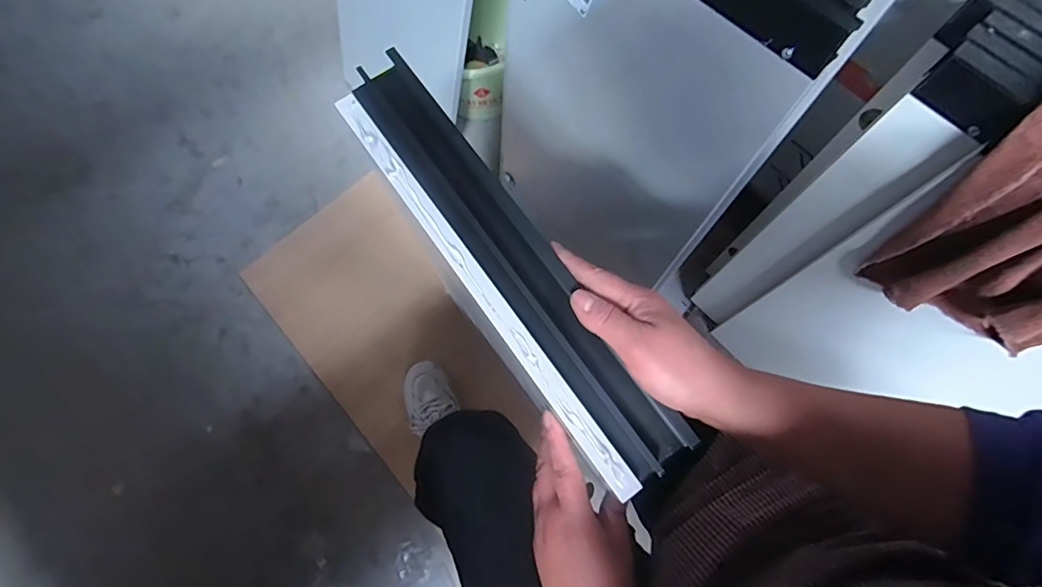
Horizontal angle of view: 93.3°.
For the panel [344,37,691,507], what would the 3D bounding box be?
[{"bbox_3d":[-0.020,-0.026,0.375,0.078,0.023,0.376,-34,78,-8],"label":"panel"}]

